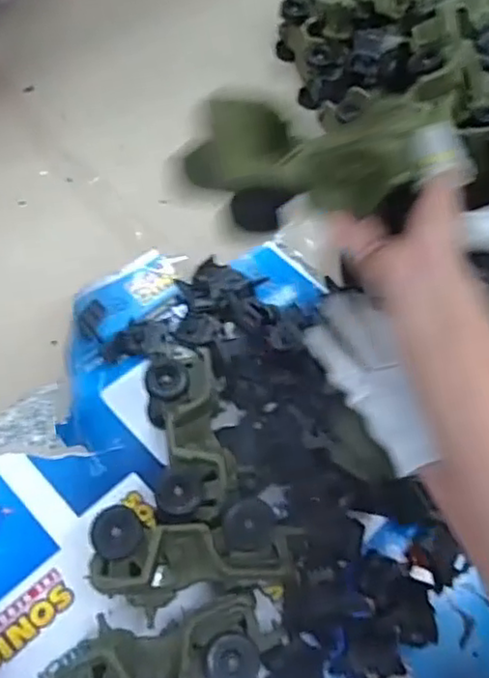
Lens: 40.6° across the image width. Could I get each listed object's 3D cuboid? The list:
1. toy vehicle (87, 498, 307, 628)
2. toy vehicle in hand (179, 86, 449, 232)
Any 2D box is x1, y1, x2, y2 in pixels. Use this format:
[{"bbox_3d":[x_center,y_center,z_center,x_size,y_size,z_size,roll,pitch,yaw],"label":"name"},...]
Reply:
[{"bbox_3d":[-0.040,0.194,0.579,0.181,0.082,0.072,-4,55,-3],"label":"toy vehicle"},{"bbox_3d":[0.047,-0.119,0.453,0.168,0.076,0.081,-2,55,-6],"label":"toy vehicle in hand"}]

